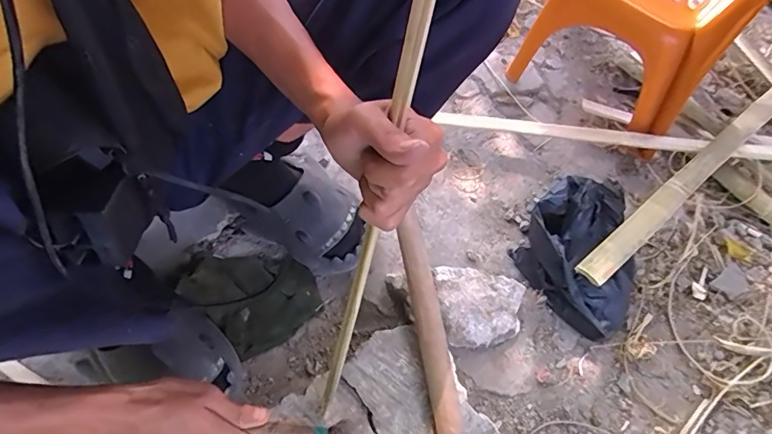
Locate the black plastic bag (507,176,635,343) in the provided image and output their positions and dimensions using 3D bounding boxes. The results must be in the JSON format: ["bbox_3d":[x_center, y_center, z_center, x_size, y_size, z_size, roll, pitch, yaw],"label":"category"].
[{"bbox_3d":[0.307,0.043,0.690,0.207,0.079,0.196,-38,71,-18],"label":"black plastic bag"}]

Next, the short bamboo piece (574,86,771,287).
[{"bbox_3d":[0.570,-0.125,0.785,0.796,0.021,0.045,-34,51,-21],"label":"short bamboo piece"}]

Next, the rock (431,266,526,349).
[{"bbox_3d":[0.127,0.127,0.653,0.128,0.048,0.104,3,64,-1],"label":"rock"}]

